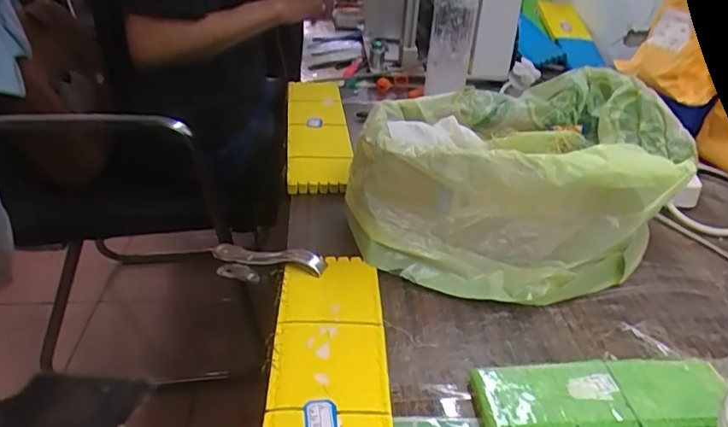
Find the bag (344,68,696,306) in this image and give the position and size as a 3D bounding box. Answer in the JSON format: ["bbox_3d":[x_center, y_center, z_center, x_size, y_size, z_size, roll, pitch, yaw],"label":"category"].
[{"bbox_3d":[0.141,-0.037,0.516,0.301,0.124,0.220,-7,34,-17],"label":"bag"}]

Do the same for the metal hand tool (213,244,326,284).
[{"bbox_3d":[-0.091,0.046,0.495,0.125,0.040,0.017,-3,26,29],"label":"metal hand tool"}]

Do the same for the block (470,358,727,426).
[{"bbox_3d":[0.163,0.127,0.367,0.174,0.015,0.058,0,32,-6],"label":"block"}]

